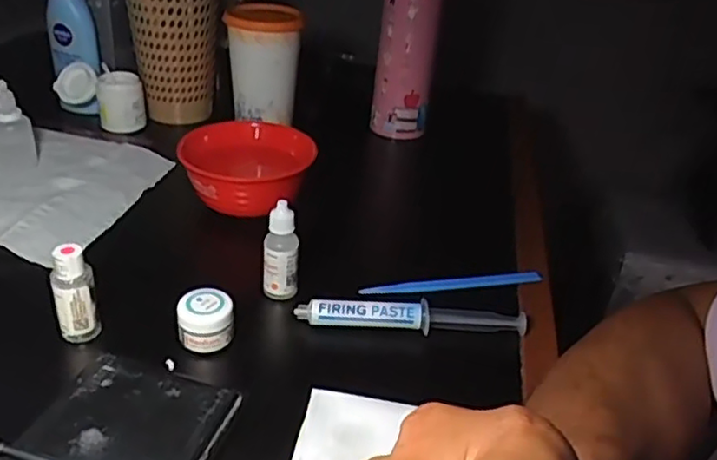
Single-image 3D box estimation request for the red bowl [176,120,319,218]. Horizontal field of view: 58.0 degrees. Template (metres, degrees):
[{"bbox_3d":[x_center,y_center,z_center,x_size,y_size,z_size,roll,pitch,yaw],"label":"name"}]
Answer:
[{"bbox_3d":[-0.093,-0.049,0.543,0.102,0.049,0.101,5,32,-3],"label":"red bowl"}]

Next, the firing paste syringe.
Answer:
[{"bbox_3d":[0.036,0.055,0.426,0.150,0.014,0.018,4,32,-5],"label":"firing paste syringe"}]

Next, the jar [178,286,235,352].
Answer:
[{"bbox_3d":[-0.094,0.055,0.399,0.032,0.027,0.029,0,32,-12],"label":"jar"}]

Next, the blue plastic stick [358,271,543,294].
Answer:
[{"bbox_3d":[0.070,0.040,0.477,0.135,0.015,0.007,0,32,-11],"label":"blue plastic stick"}]

